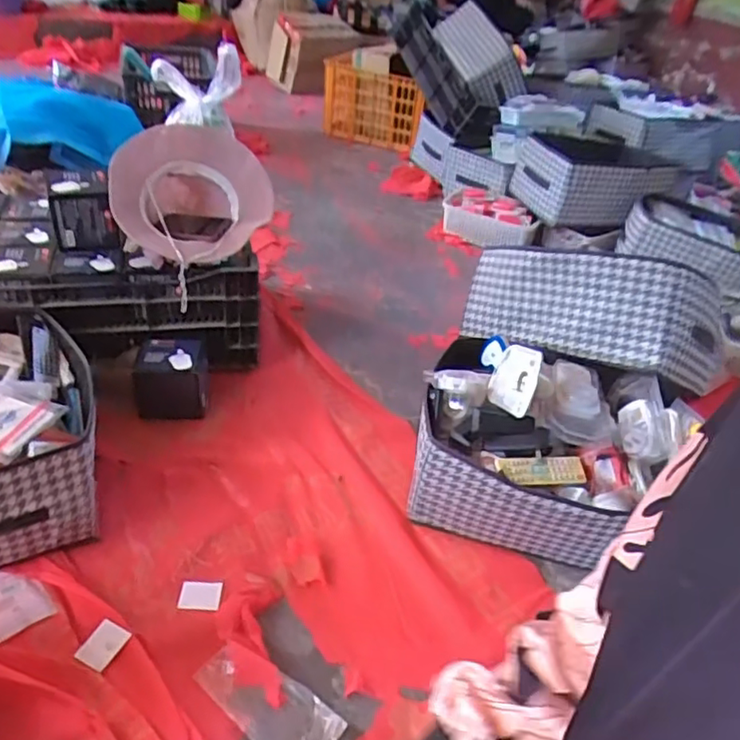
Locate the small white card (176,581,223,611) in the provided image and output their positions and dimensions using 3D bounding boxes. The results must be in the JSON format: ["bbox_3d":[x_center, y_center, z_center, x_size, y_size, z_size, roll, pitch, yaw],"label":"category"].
[{"bbox_3d":[-0.239,0.317,0.875,0.056,0.004,0.046,4,36,-5],"label":"small white card"}]

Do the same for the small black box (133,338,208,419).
[{"bbox_3d":[-0.371,0.016,1.167,0.126,0.106,0.113,1,36,-10],"label":"small black box"}]

